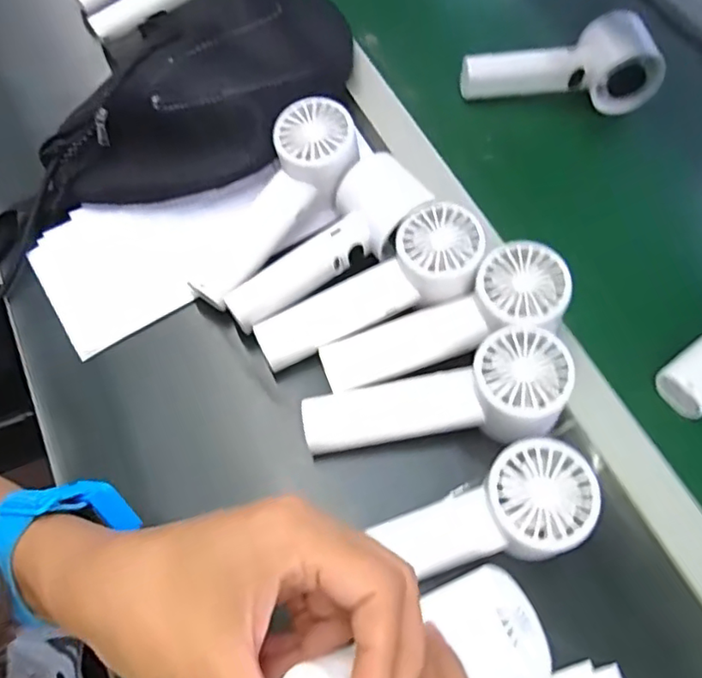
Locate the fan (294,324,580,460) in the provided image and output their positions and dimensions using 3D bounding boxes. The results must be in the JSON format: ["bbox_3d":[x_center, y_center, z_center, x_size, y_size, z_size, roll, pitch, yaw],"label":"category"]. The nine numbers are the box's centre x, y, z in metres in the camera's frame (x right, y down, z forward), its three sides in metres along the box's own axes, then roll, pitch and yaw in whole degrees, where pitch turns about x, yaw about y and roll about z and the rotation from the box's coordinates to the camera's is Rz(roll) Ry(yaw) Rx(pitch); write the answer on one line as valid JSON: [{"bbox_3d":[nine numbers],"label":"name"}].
[{"bbox_3d":[0.050,0.040,0.350,0.156,0.036,0.058,-15,63,13],"label":"fan"}]

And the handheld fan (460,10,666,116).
[{"bbox_3d":[0.169,-0.226,0.484,0.155,0.051,0.050,0,63,-3],"label":"handheld fan"}]

